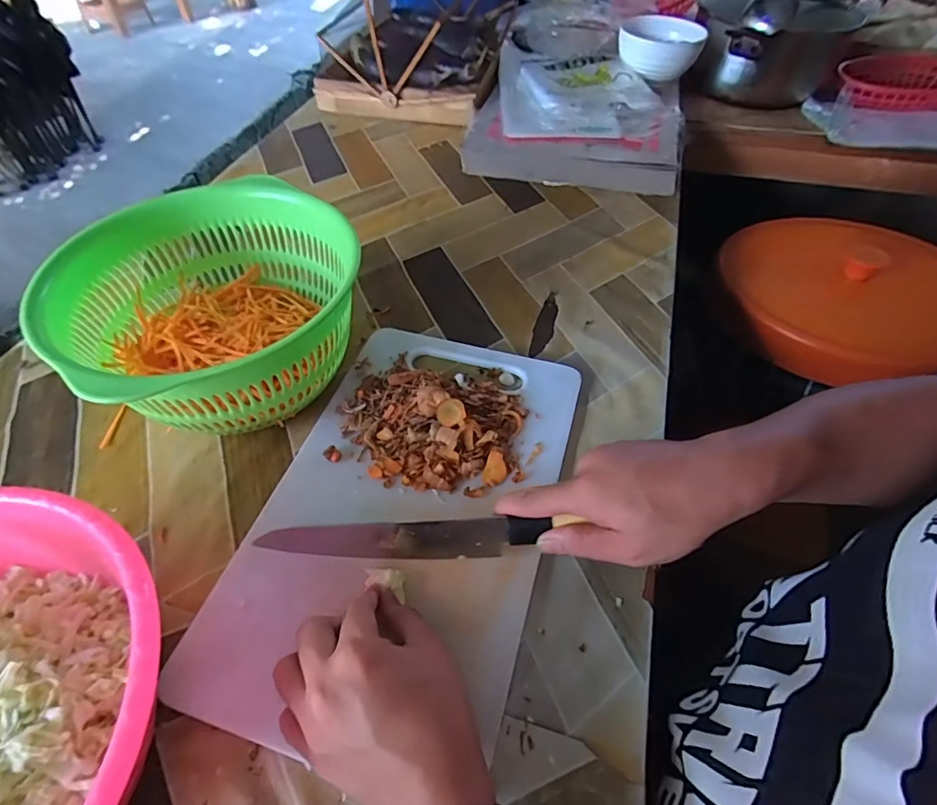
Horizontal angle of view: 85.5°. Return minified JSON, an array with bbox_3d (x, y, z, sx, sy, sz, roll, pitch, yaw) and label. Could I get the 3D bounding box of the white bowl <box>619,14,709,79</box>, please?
[{"bbox_3d":[0.289,-0.543,0.773,0.117,0.058,0.112,10,52,6],"label":"white bowl"}]

